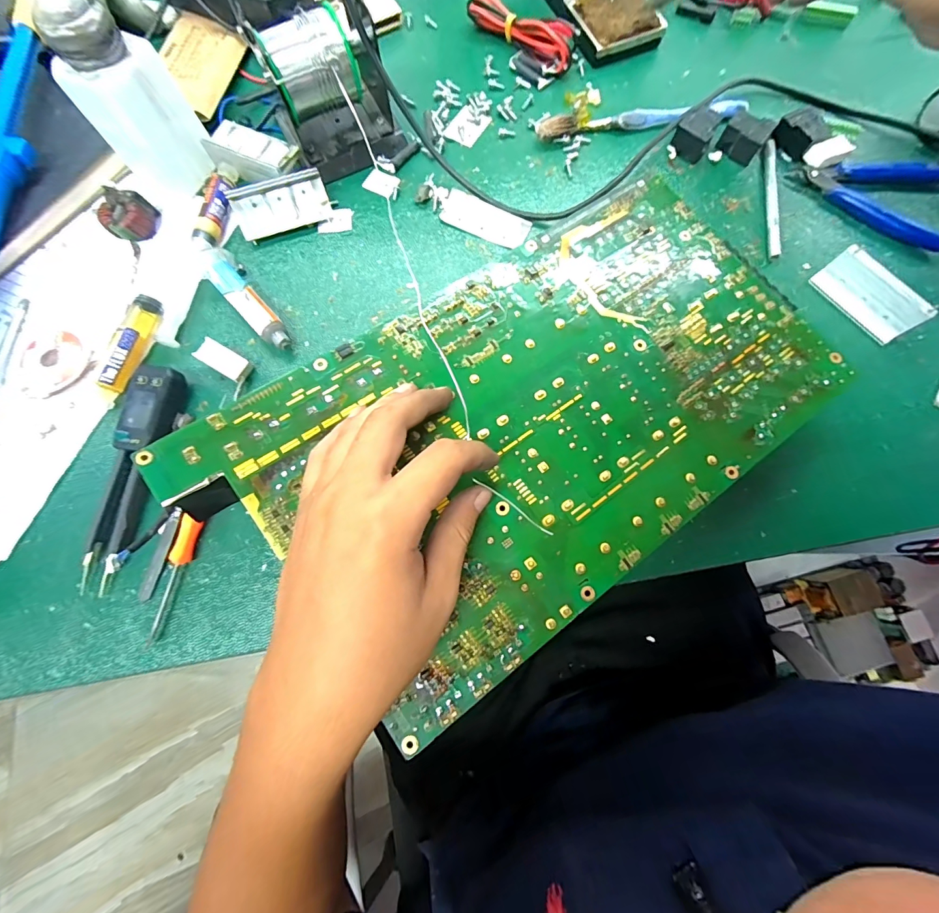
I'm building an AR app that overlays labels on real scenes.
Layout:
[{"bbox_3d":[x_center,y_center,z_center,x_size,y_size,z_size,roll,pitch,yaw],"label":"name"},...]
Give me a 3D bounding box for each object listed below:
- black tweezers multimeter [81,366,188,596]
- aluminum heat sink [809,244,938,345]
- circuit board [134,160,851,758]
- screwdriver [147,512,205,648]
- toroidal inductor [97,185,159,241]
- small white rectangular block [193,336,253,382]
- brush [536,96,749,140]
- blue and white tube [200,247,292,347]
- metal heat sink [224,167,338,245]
[{"bbox_3d":[-0.221,0.011,0.257,0.029,0.019,0.144,9,76,2],"label":"black tweezers multimeter"},{"bbox_3d":[0.282,-0.114,0.279,0.012,0.031,0.069,-37,79,-9],"label":"aluminum heat sink"},{"bbox_3d":[0.045,-0.027,0.228,0.355,0.008,0.190,-34,81,-12],"label":"circuit board"},{"bbox_3d":[-0.185,0.075,0.245,0.012,0.011,0.077,16,77,4],"label":"screwdriver"},{"bbox_3d":[-0.262,-0.186,0.304,0.028,0.021,0.028,4,76,1],"label":"toroidal inductor"},{"bbox_3d":[-0.171,-0.067,0.279,0.033,0.017,0.017,30,78,7],"label":"small white rectangular block"},{"bbox_3d":[0.144,-0.286,0.333,0.176,0.016,0.027,-10,76,-3],"label":"brush"},{"bbox_3d":[-0.163,-0.115,0.289,0.021,0.020,0.099,-37,79,-9],"label":"blue and white tube"},{"bbox_3d":[-0.144,-0.194,0.306,0.070,0.024,0.030,-24,78,-6],"label":"metal heat sink"}]

